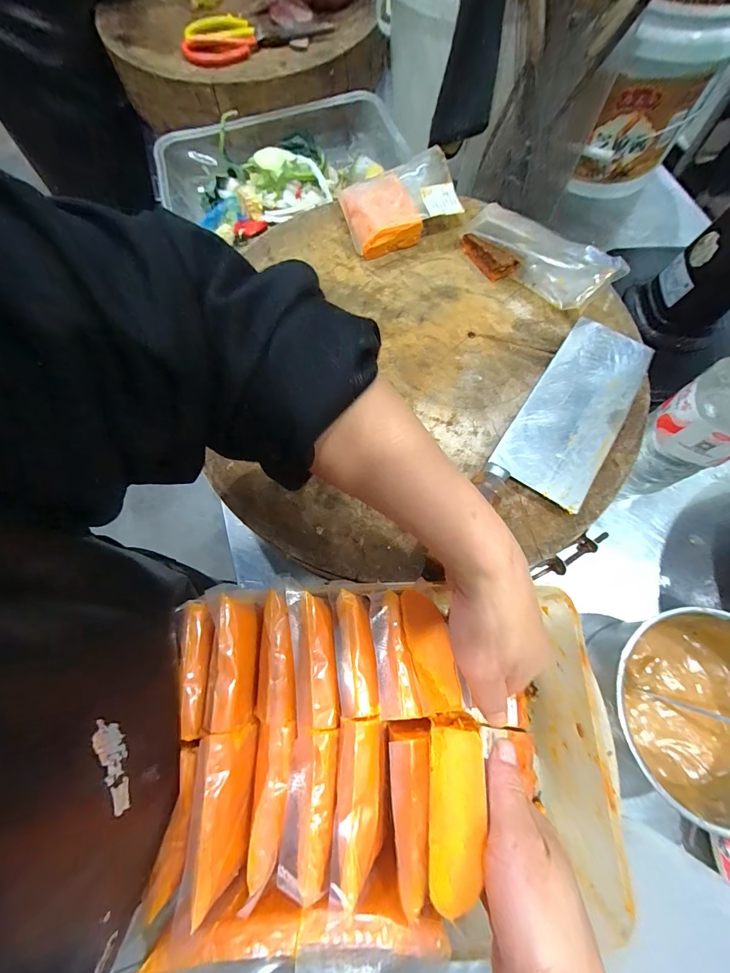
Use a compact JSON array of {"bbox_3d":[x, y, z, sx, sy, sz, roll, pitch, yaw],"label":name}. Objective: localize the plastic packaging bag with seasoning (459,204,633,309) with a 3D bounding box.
[{"bbox_3d":[0.182,-0.251,0.414,0.172,0.048,0.079,41,76,14],"label":"plastic packaging bag with seasoning"}]

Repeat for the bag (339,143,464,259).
[{"bbox_3d":[0.036,-0.325,0.437,0.124,0.042,0.092,-22,72,-7],"label":"bag"}]

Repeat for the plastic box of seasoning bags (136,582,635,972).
[{"bbox_3d":[0.022,0.184,0.280,0.291,0.118,0.208,-2,71,-1],"label":"plastic box of seasoning bags"}]

